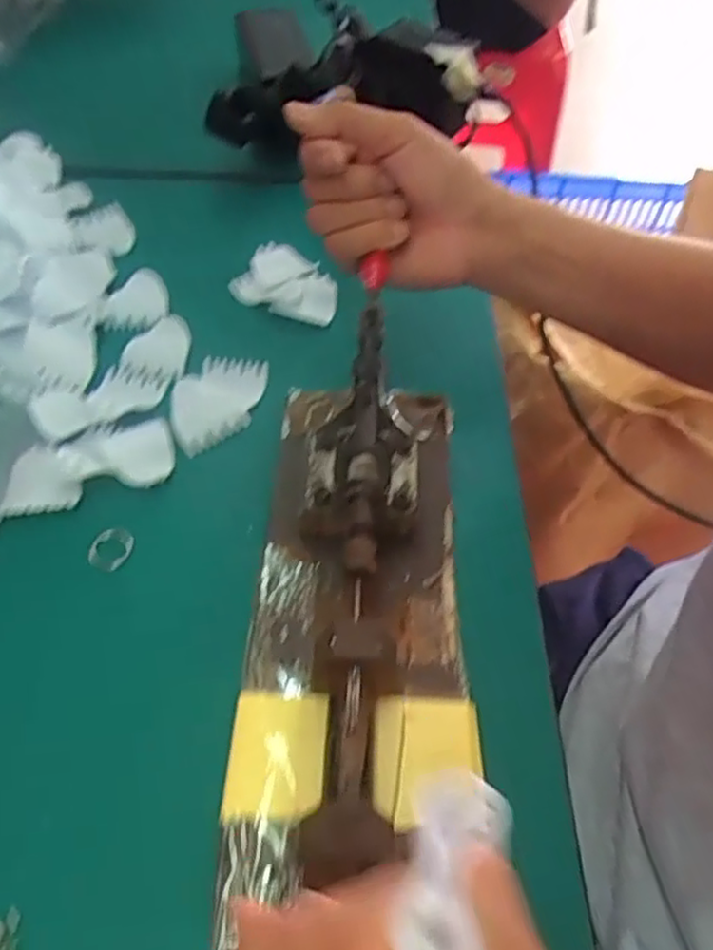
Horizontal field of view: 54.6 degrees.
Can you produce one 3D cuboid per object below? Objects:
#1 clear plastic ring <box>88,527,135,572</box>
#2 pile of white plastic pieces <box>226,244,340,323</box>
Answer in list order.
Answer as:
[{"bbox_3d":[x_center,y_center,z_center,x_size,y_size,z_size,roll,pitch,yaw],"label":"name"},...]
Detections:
[{"bbox_3d":[-0.128,0.039,0.360,0.020,0.007,0.024,3,55,-1],"label":"clear plastic ring"},{"bbox_3d":[-0.045,-0.134,0.479,0.072,0.009,0.060,23,56,12],"label":"pile of white plastic pieces"}]

